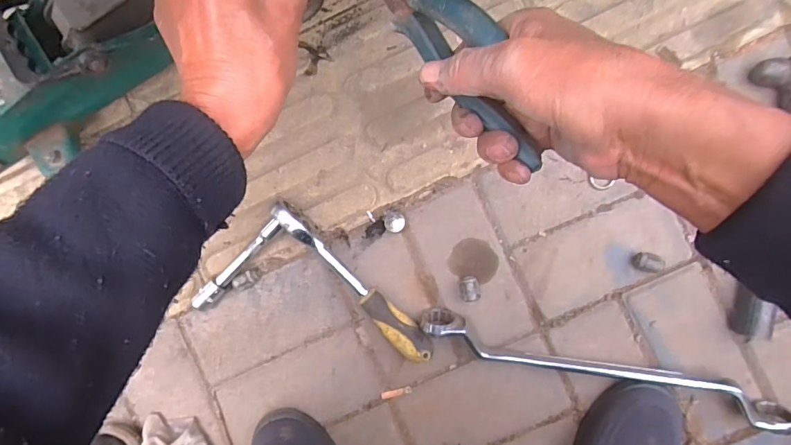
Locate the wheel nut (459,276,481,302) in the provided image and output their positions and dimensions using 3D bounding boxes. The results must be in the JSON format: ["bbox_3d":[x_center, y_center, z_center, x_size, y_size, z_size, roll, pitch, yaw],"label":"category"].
[{"bbox_3d":[0.086,0.077,0.525,0.023,0.018,0.029,-3,88,4],"label":"wheel nut"}]

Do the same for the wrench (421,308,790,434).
[{"bbox_3d":[0.228,0.164,0.506,0.407,0.039,0.042,14,89,4],"label":"wrench"}]

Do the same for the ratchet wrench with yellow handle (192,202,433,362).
[{"bbox_3d":[-0.095,0.116,0.524,0.241,0.047,0.159,43,91,4],"label":"ratchet wrench with yellow handle"}]

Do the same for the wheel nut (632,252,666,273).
[{"bbox_3d":[0.287,0.046,0.512,0.030,0.018,0.019,16,89,4],"label":"wheel nut"}]

